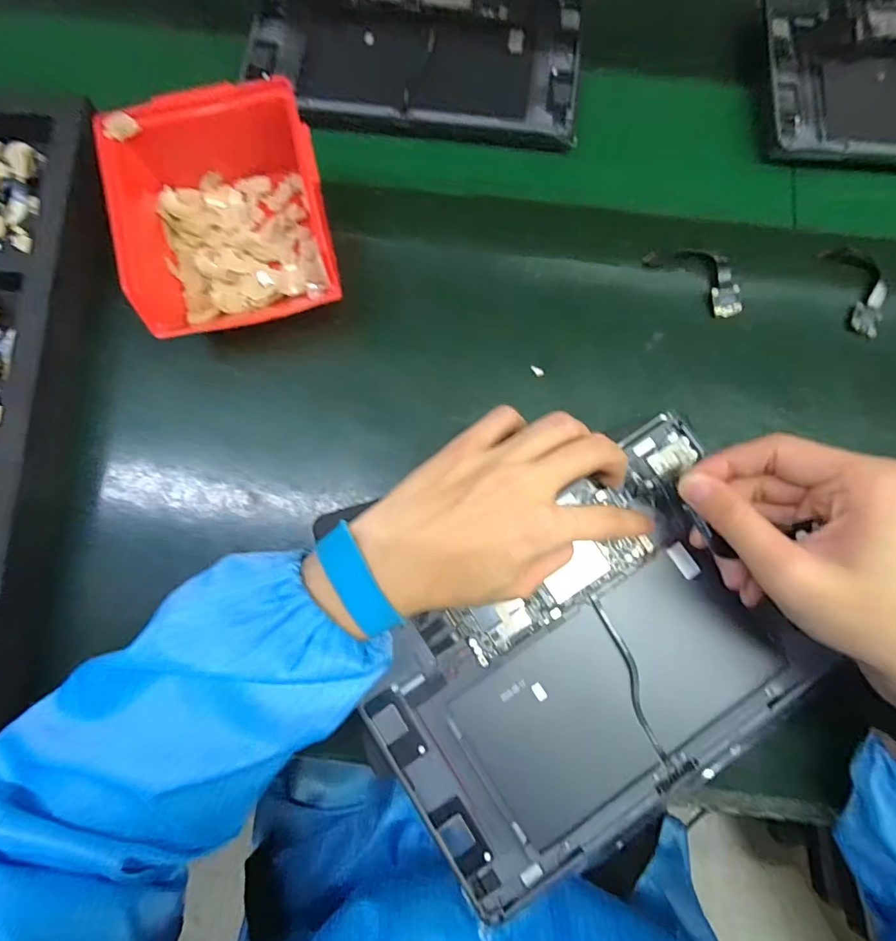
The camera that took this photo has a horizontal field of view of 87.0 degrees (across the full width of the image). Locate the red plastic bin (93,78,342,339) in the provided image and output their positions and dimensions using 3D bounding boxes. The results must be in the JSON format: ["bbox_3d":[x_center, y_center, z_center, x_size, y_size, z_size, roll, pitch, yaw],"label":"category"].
[{"bbox_3d":[-0.140,-0.165,0.308,0.121,0.070,0.142,-14,79,-3],"label":"red plastic bin"}]

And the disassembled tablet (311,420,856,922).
[{"bbox_3d":[0.079,0.107,0.275,0.243,0.010,0.175,-31,80,-6],"label":"disassembled tablet"}]

